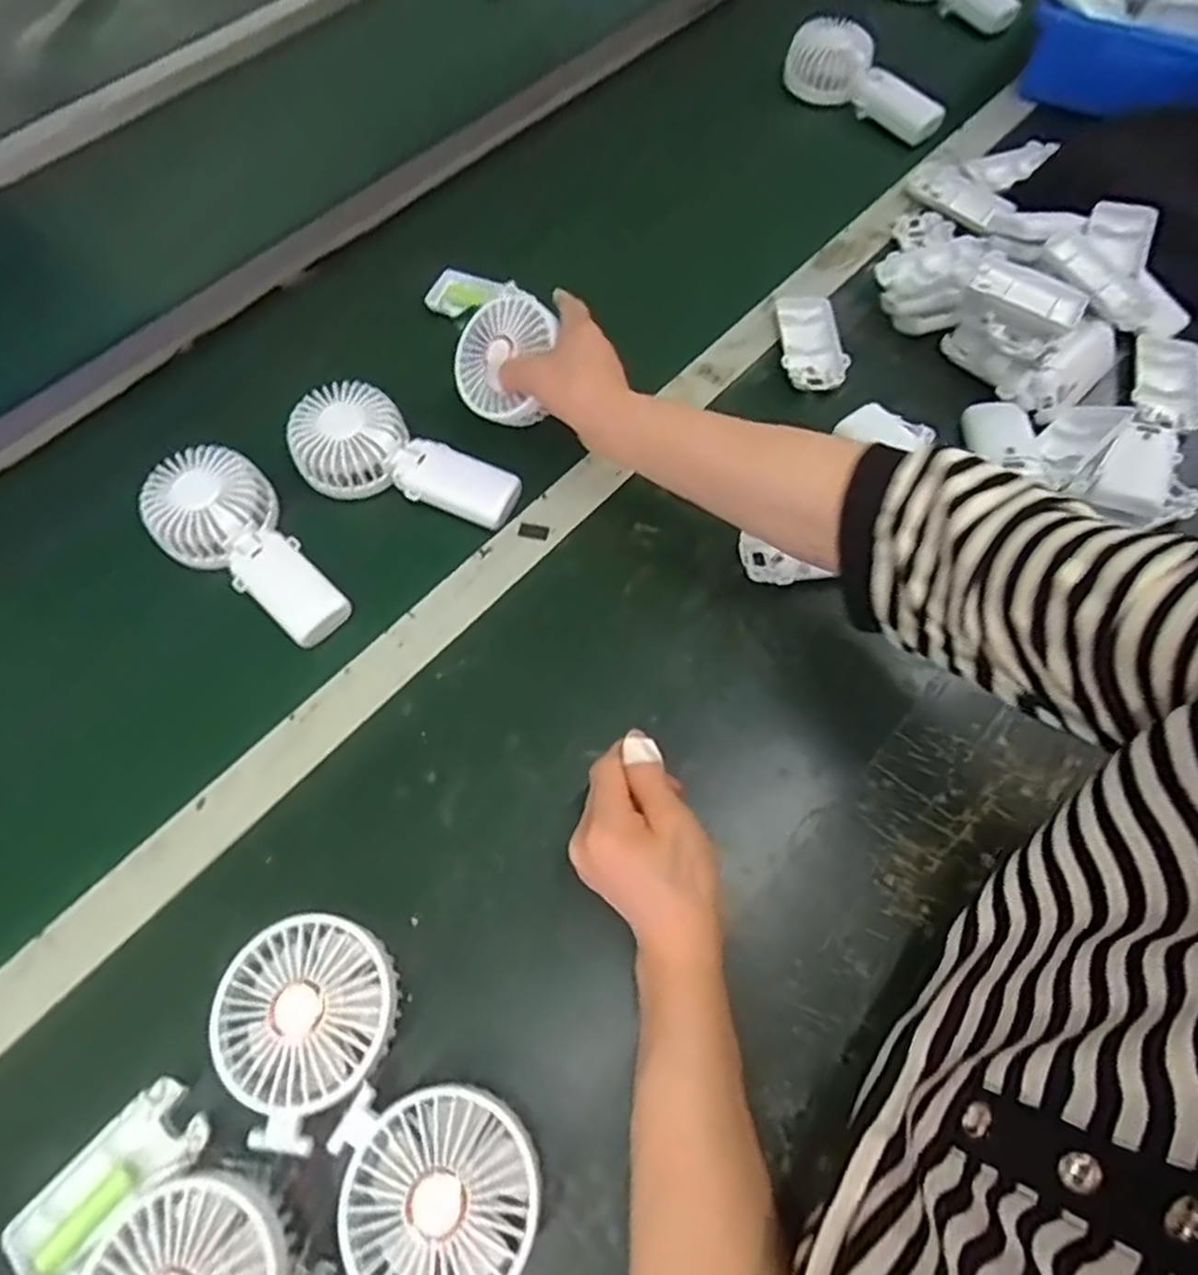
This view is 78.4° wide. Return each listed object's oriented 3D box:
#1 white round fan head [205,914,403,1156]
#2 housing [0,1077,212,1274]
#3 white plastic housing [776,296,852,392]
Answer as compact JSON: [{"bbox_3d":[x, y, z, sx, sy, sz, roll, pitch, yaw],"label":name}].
[{"bbox_3d":[-0.148,0.195,0.378,0.089,0.047,0.097,-1,64,2],"label":"white round fan head"},{"bbox_3d":[-0.240,0.270,0.365,0.048,0.021,0.093,38,71,19],"label":"housing"},{"bbox_3d":[0.174,-0.241,0.599,0.050,0.019,0.086,-3,64,1],"label":"white plastic housing"}]

